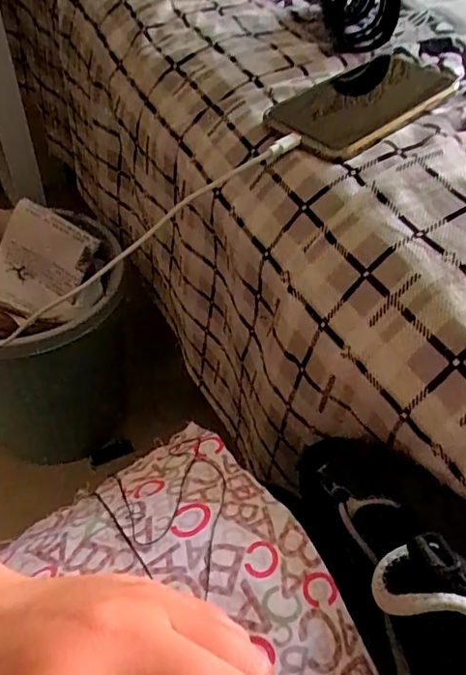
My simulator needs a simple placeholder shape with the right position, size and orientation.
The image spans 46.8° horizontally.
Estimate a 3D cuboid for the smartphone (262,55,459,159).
[{"bbox_3d":[0.102,-0.176,0.399,0.168,0.014,0.076,-33,58,-28],"label":"smartphone"}]

